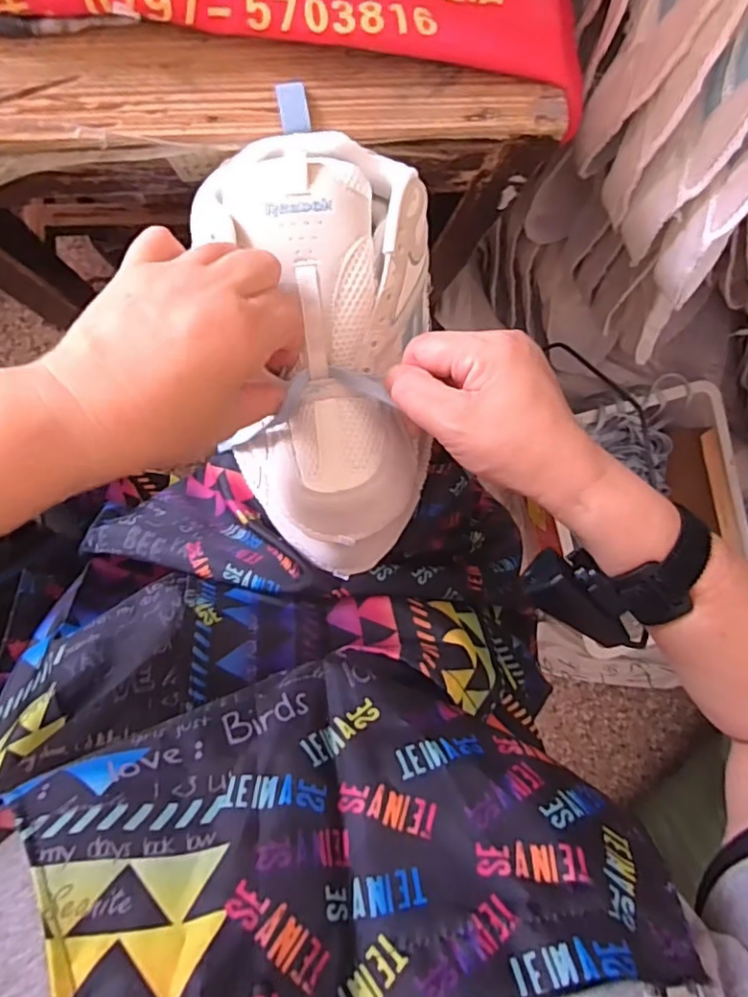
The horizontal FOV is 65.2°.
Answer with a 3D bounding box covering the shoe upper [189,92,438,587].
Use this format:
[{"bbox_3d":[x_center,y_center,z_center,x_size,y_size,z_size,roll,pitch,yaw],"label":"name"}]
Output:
[{"bbox_3d":[-0.029,-0.087,0.344,0.122,0.072,0.259,-4,103,-8],"label":"shoe upper"}]

